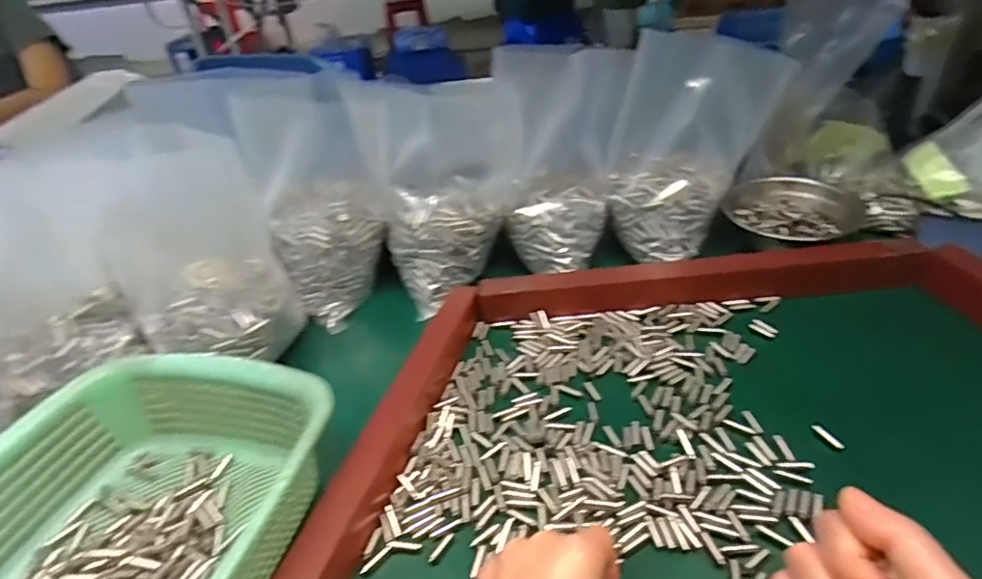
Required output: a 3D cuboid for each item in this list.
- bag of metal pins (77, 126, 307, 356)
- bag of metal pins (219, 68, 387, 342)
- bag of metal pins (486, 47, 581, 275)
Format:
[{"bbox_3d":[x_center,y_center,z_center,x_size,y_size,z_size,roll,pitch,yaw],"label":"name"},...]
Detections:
[{"bbox_3d":[-0.251,-0.028,0.475,0.125,0.184,0.133,-31,43,-29],"label":"bag of metal pins"},{"bbox_3d":[-0.176,-0.085,0.560,0.112,0.240,0.070,-15,-1,-22],"label":"bag of metal pins"},{"bbox_3d":[0.059,-0.124,0.528,0.119,0.188,0.088,2,38,10],"label":"bag of metal pins"}]

